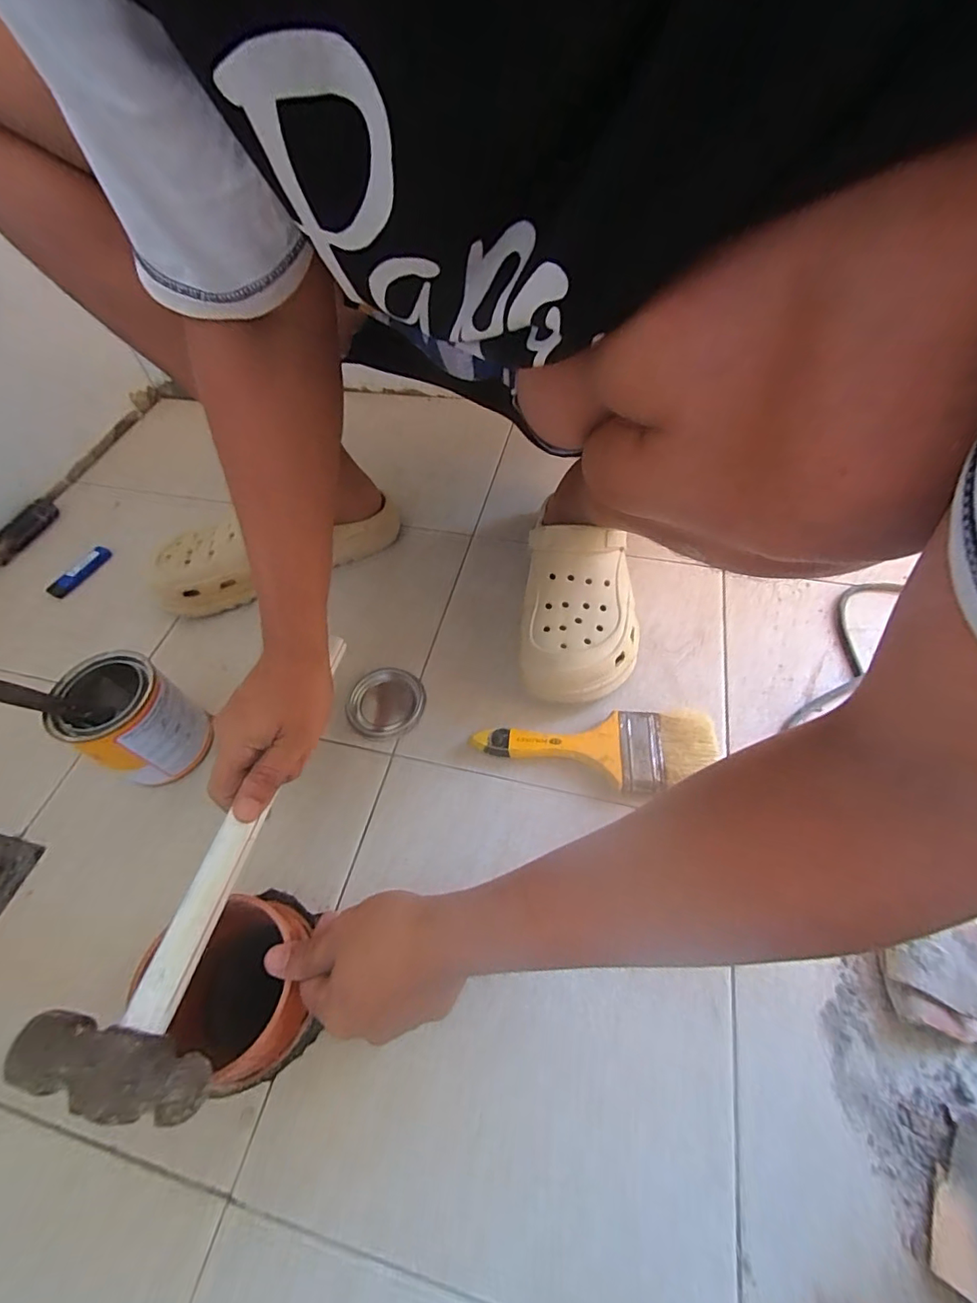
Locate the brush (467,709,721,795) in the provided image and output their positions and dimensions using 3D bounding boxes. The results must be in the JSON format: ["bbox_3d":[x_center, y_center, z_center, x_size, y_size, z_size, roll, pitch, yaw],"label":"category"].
[{"bbox_3d":[0.094,0.088,0.450,0.211,0.024,0.073,0,56,2],"label":"brush"}]

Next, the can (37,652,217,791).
[{"bbox_3d":[-0.316,0.060,0.448,0.091,0.091,0.082,24,60,18],"label":"can"}]

